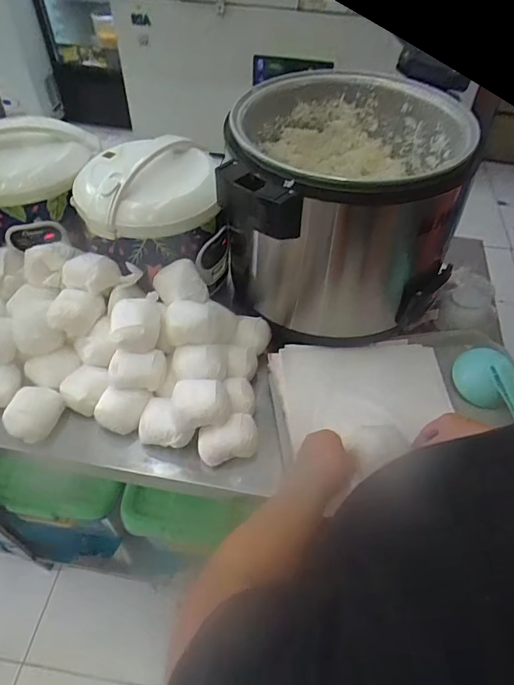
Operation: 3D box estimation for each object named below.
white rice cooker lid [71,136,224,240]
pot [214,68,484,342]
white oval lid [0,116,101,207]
[{"bbox_3d":[-0.177,-0.249,0.740,0.220,0.078,0.173,-8,50,-8],"label":"white rice cooker lid"},{"bbox_3d":[0.122,-0.215,0.759,0.329,0.302,0.296,3,50,1],"label":"pot"},{"bbox_3d":[-0.393,-0.305,0.777,0.244,0.080,0.127,-22,54,-19],"label":"white oval lid"}]

